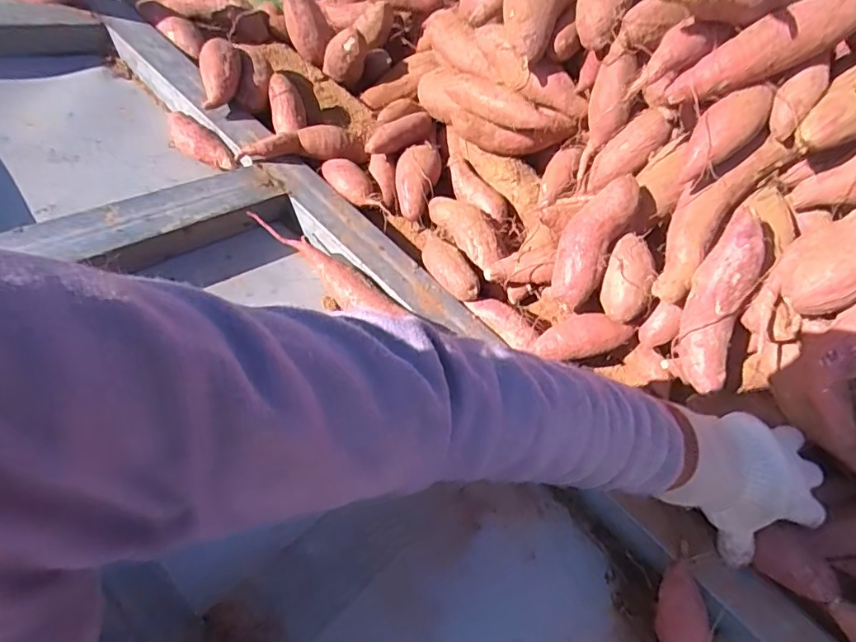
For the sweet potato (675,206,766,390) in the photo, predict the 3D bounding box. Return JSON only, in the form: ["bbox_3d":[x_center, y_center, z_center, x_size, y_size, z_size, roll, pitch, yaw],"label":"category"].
[{"bbox_3d":[0.255,-0.019,0.474,0.043,0.159,0.036,10,16,2],"label":"sweet potato"}]

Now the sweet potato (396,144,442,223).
[{"bbox_3d":[-0.014,-0.167,0.623,0.046,0.032,0.096,13,71,4],"label":"sweet potato"}]

